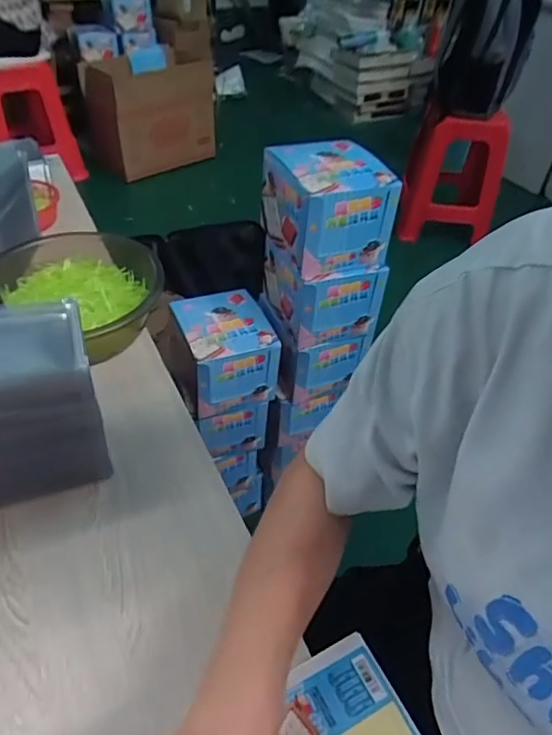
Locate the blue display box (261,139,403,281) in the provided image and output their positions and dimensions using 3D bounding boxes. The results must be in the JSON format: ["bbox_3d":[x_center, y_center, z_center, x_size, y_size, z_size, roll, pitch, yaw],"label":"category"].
[{"bbox_3d":[0.075,-0.249,0.821,0.155,0.127,0.180,-13,46,-18],"label":"blue display box"}]

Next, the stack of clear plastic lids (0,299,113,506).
[{"bbox_3d":[-0.237,0.039,0.486,0.149,0.170,0.080,-13,45,-17],"label":"stack of clear plastic lids"}]

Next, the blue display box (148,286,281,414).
[{"bbox_3d":[-0.092,-0.028,0.940,0.151,0.141,0.159,-17,47,-21],"label":"blue display box"}]

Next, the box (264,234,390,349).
[{"bbox_3d":[0.074,-0.140,0.898,0.154,0.125,0.163,-12,45,-17],"label":"box"}]

